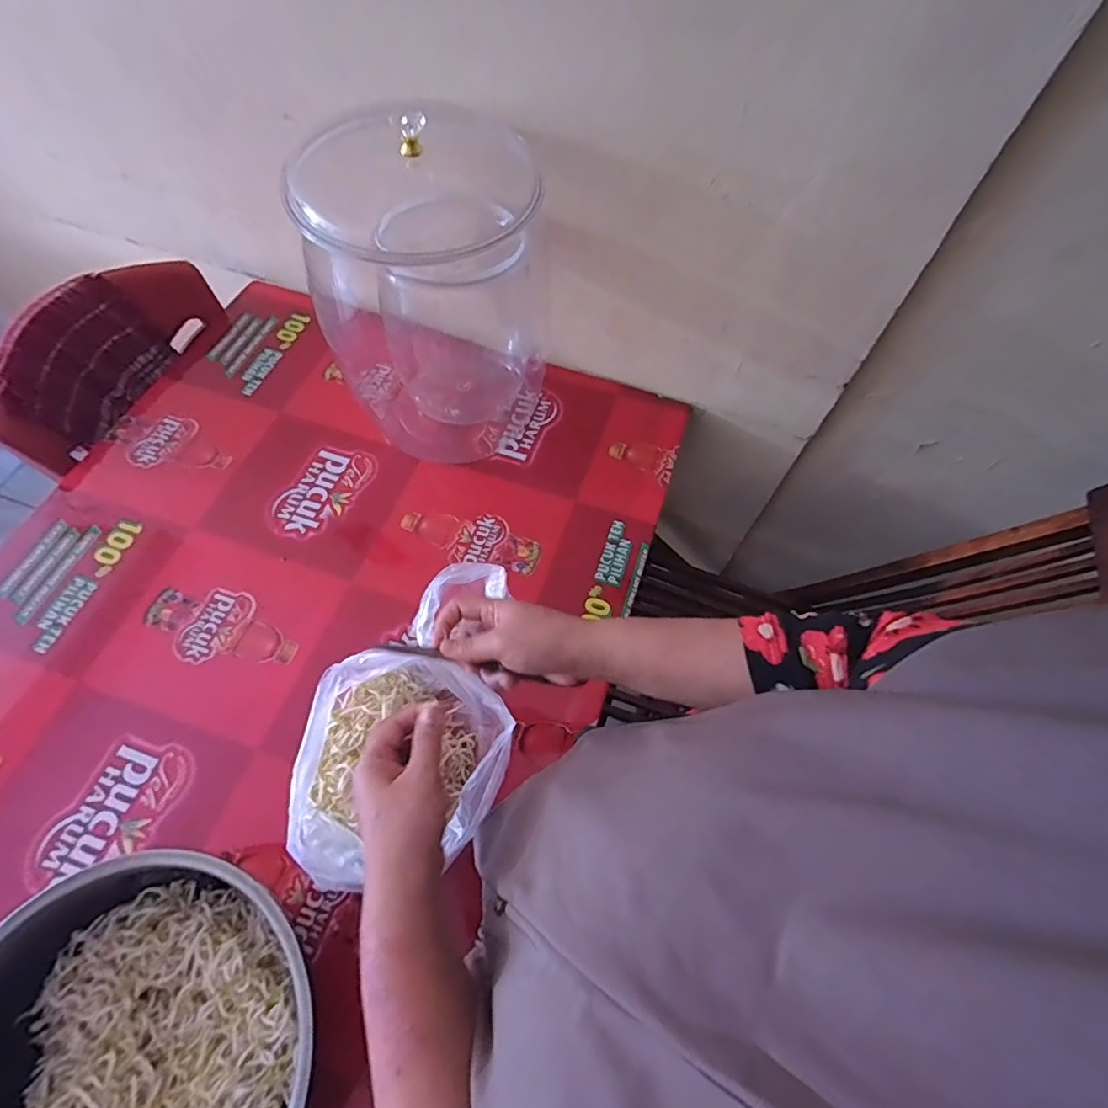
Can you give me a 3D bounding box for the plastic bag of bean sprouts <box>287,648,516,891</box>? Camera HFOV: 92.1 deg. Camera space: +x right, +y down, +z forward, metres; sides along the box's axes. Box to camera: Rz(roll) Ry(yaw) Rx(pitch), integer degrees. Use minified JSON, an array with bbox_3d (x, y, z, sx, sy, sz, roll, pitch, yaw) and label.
[{"bbox_3d":[-0.150,0.217,0.549,0.197,0.089,0.202,8,62,1],"label":"plastic bag of bean sprouts"}]

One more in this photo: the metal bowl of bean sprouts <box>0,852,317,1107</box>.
[{"bbox_3d":[-0.335,0.416,0.437,0.279,0.122,0.290,1,62,-2],"label":"metal bowl of bean sprouts"}]

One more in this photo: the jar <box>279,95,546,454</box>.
[{"bbox_3d":[-0.147,-0.336,0.712,0.265,0.336,0.270,1,62,-2],"label":"jar"}]

